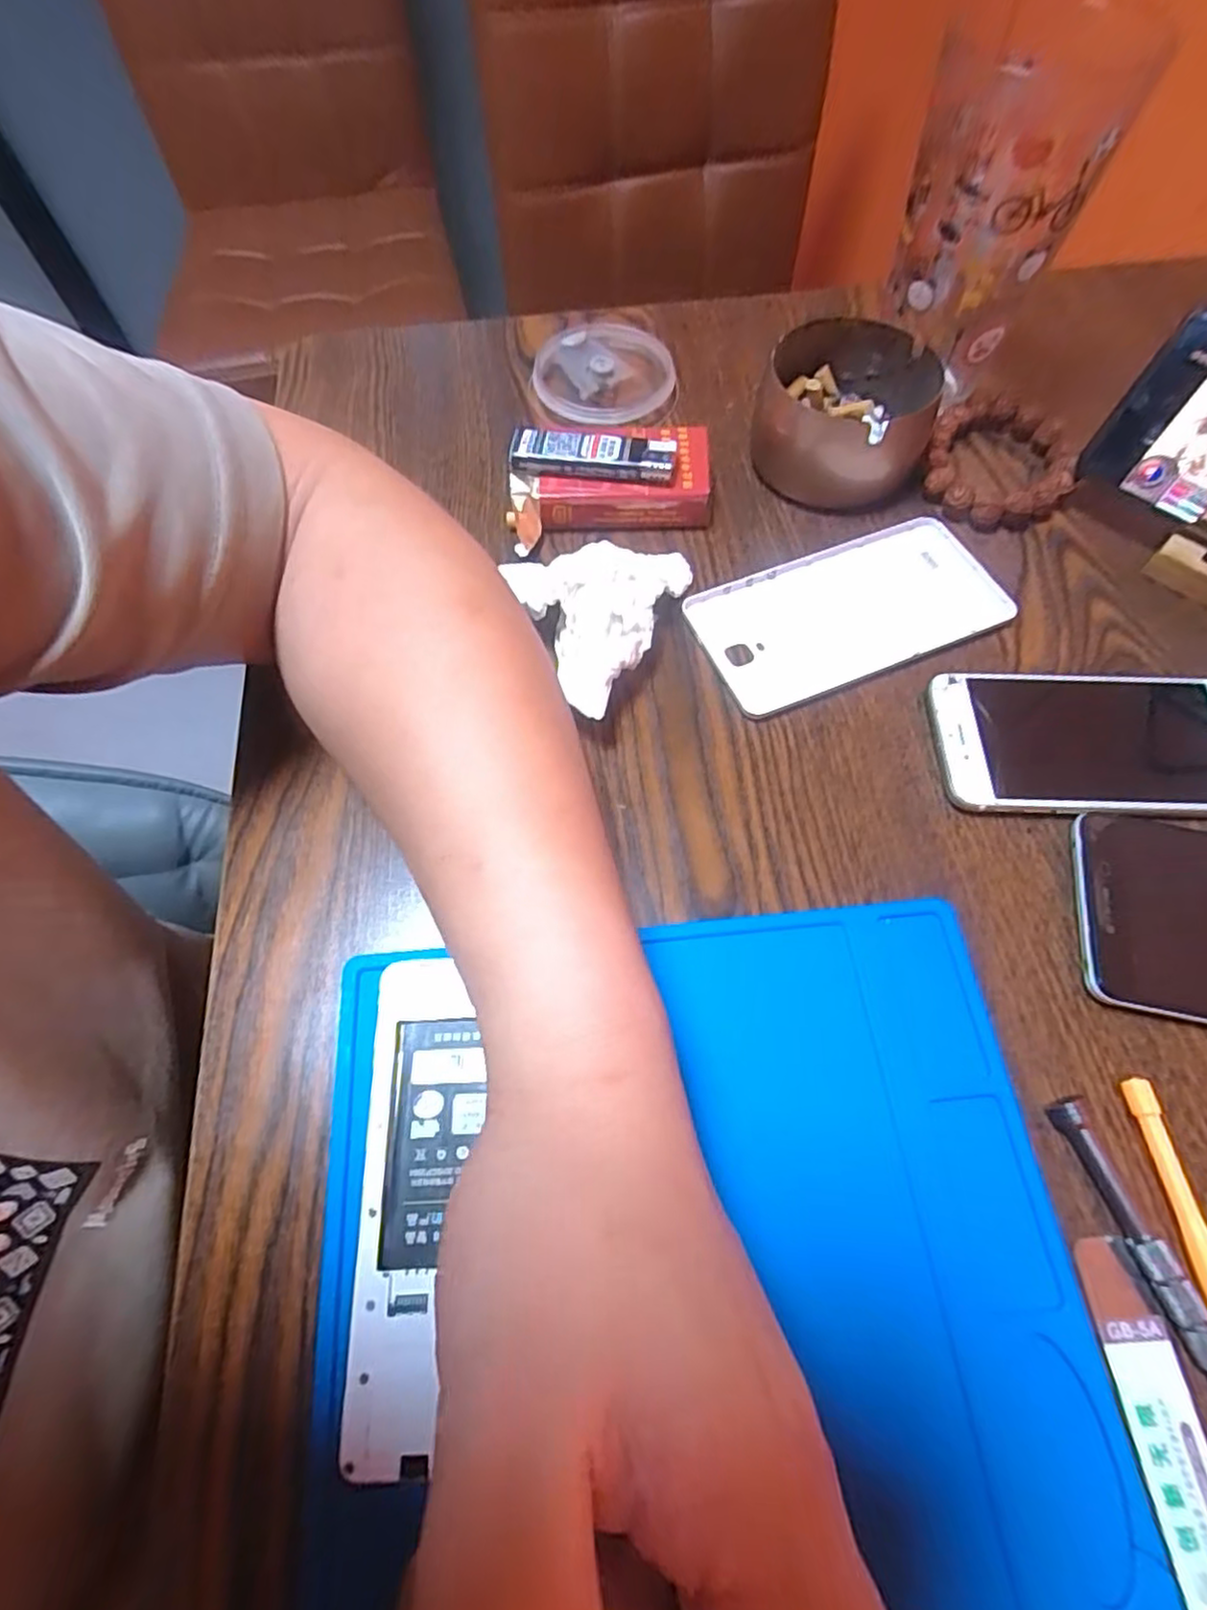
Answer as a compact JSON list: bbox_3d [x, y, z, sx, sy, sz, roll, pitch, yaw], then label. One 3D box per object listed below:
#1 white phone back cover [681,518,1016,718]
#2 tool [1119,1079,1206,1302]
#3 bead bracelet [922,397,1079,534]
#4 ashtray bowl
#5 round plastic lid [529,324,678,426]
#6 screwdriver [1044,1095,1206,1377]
[{"bbox_3d":[0.116,-0.092,0.322,0.141,0.007,0.072,-20,66,-9],"label":"white phone back cover"},{"bbox_3d":[0.184,0.130,0.213,0.008,0.006,0.081,-5,64,-2],"label":"tool"},{"bbox_3d":[0.207,-0.180,0.357,0.071,0.018,0.085,21,66,10],"label":"bead bracelet"},{"bbox_3d":[0.123,-0.201,0.350,0.083,0.051,0.080,0,64,1],"label":"ashtray bowl"},{"bbox_3d":[0.002,-0.248,0.394,0.077,0.015,0.079,0,64,1],"label":"round plastic lid"},{"bbox_3d":[0.169,0.142,0.206,0.010,0.010,0.101,-18,65,-8],"label":"screwdriver"}]

